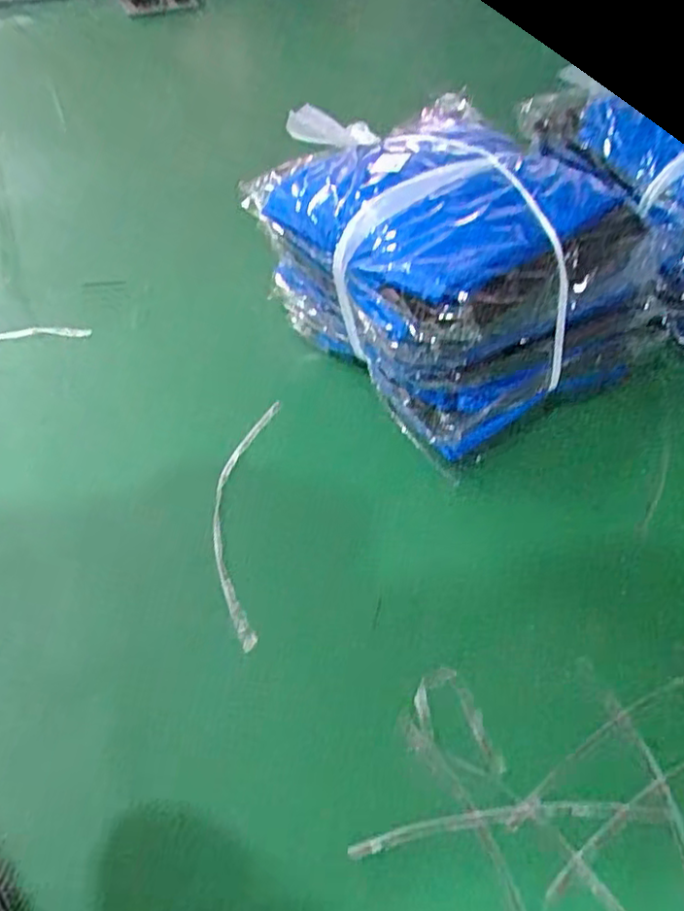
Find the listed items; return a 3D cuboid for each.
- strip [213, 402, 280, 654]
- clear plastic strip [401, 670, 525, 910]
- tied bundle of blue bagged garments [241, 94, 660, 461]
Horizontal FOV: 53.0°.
[{"bbox_3d":[-0.091,0.045,0.614,0.049,0.019,0.271,-2,47,1],"label":"strip"},{"bbox_3d":[0.095,0.271,0.405,0.056,0.006,0.302,-10,47,-6],"label":"clear plastic strip"},{"bbox_3d":[0.105,-0.208,0.696,0.292,0.174,0.356,-26,51,-20],"label":"tied bundle of blue bagged garments"}]

